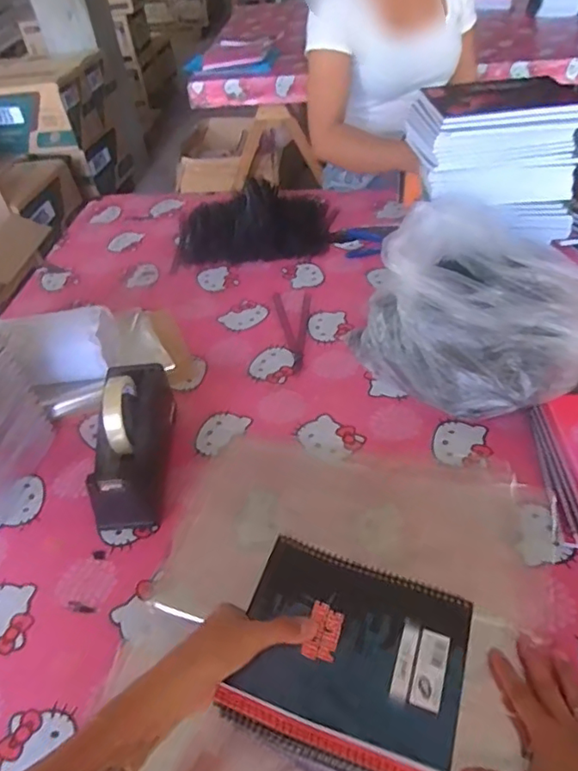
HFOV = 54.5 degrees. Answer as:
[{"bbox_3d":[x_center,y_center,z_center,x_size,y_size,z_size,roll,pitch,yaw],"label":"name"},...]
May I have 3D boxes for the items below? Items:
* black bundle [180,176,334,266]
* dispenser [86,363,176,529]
[{"bbox_3d":[-0.070,-0.332,1.127,0.311,0.067,0.222,-6,44,0],"label":"black bundle"},{"bbox_3d":[-0.198,0.064,0.700,0.082,0.124,0.201,-3,44,4],"label":"dispenser"}]

